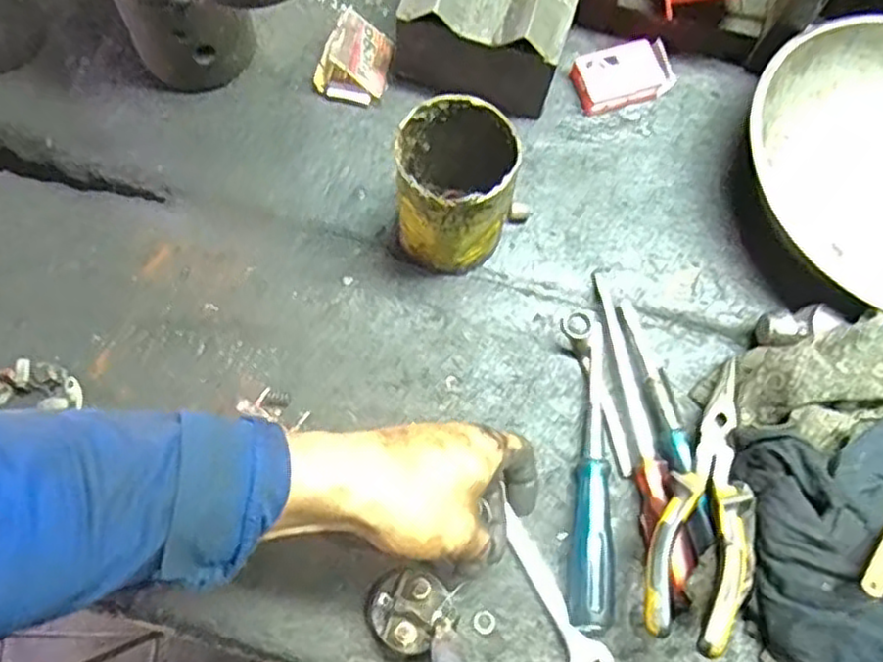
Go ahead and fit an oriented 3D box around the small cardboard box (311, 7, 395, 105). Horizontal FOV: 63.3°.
[{"bbox_3d":[-0.068,-0.213,0.556,0.053,0.045,0.056,12,71,1],"label":"small cardboard box"}]

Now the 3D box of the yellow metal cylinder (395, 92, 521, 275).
[{"bbox_3d":[0.010,-0.093,0.484,0.073,0.116,0.074,1,71,-3],"label":"yellow metal cylinder"}]

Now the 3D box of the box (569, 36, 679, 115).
[{"bbox_3d":[0.145,-0.203,0.571,0.074,0.023,0.042,-15,72,-8],"label":"box"}]

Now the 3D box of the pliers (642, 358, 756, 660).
[{"bbox_3d":[0.170,0.105,0.445,0.060,0.018,0.181,20,59,6],"label":"pliers"}]

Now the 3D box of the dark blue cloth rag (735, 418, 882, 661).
[{"bbox_3d":[0.250,0.141,0.439,0.113,0.065,0.156,-2,71,-4],"label":"dark blue cloth rag"}]

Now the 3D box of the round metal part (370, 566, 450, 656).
[{"bbox_3d":[-0.021,0.172,0.444,0.046,0.033,0.046,1,71,-3],"label":"round metal part"}]

